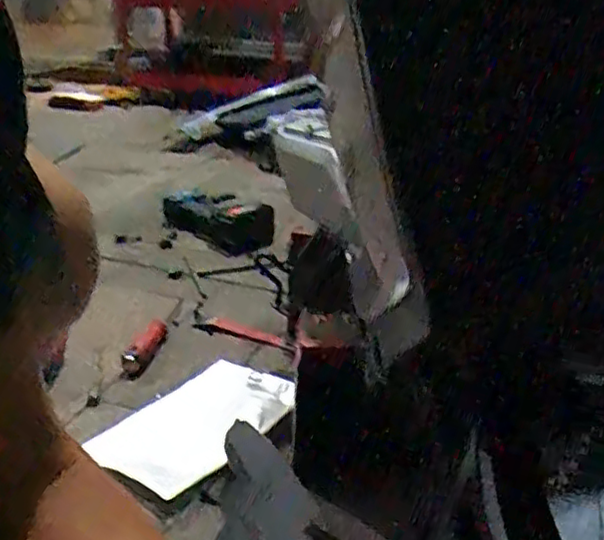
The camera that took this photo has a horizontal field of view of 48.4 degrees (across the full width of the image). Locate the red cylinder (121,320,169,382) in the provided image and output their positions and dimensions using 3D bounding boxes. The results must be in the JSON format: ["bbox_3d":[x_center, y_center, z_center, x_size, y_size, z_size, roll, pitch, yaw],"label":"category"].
[{"bbox_3d":[-0.219,0.110,0.940,0.039,0.044,0.097,7,25,10],"label":"red cylinder"}]

